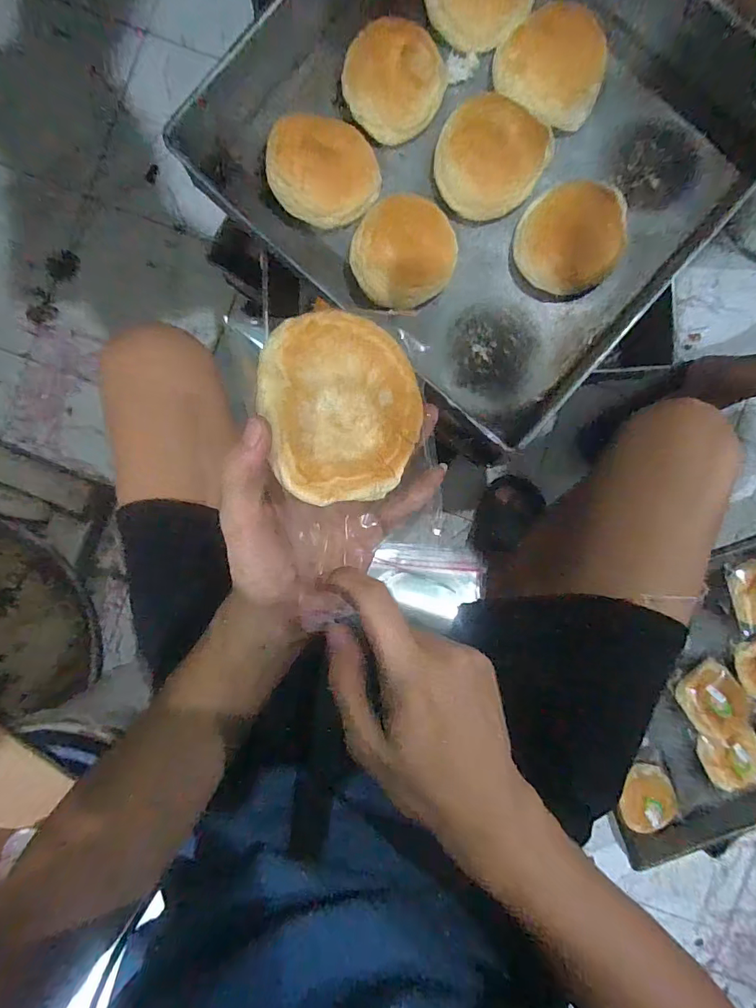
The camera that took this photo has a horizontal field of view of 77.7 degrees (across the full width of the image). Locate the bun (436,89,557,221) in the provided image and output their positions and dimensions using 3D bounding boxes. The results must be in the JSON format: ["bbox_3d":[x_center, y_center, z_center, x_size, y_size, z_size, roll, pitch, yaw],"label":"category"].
[{"bbox_3d":[0.107,-0.326,0.425,0.105,0.056,0.107,0,91,-1],"label":"bun"}]

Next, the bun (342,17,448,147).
[{"bbox_3d":[0.012,-0.392,0.428,0.089,0.051,0.077,34,90,-1],"label":"bun"}]

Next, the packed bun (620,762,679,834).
[{"bbox_3d":[0.429,0.460,0.735,0.083,0.031,0.091,7,91,-1],"label":"packed bun"}]

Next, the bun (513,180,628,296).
[{"bbox_3d":[0.182,-0.246,0.437,0.095,0.044,0.086,-1,91,-1],"label":"bun"}]

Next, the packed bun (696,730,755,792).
[{"bbox_3d":[0.561,0.401,0.744,0.086,0.032,0.085,0,91,-1],"label":"packed bun"}]

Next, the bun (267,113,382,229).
[{"bbox_3d":[-0.054,-0.306,0.428,0.101,0.038,0.078,32,90,-1],"label":"bun"}]

